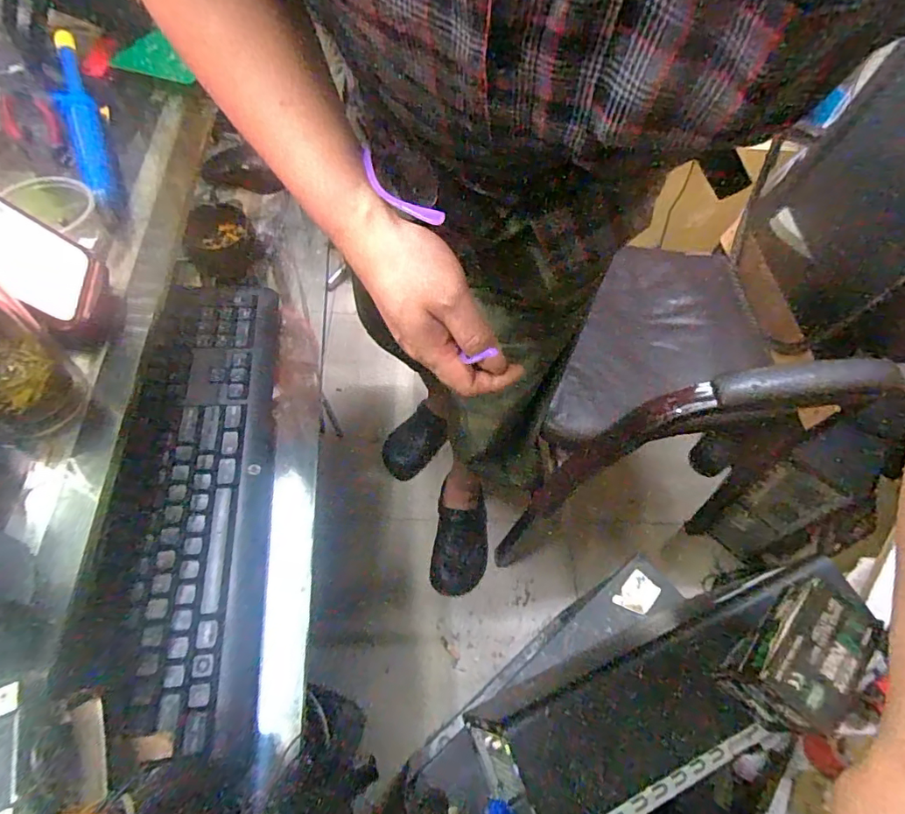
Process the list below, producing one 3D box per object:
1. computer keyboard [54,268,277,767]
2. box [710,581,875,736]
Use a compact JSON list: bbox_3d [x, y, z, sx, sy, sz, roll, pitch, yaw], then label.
[{"bbox_3d":[-0.232,0.053,0.451,0.122,0.033,0.430,-5,59,-7],"label":"computer keyboard"},{"bbox_3d":[0.226,0.165,0.339,0.088,0.059,0.054,-38,68,-24],"label":"box"}]

